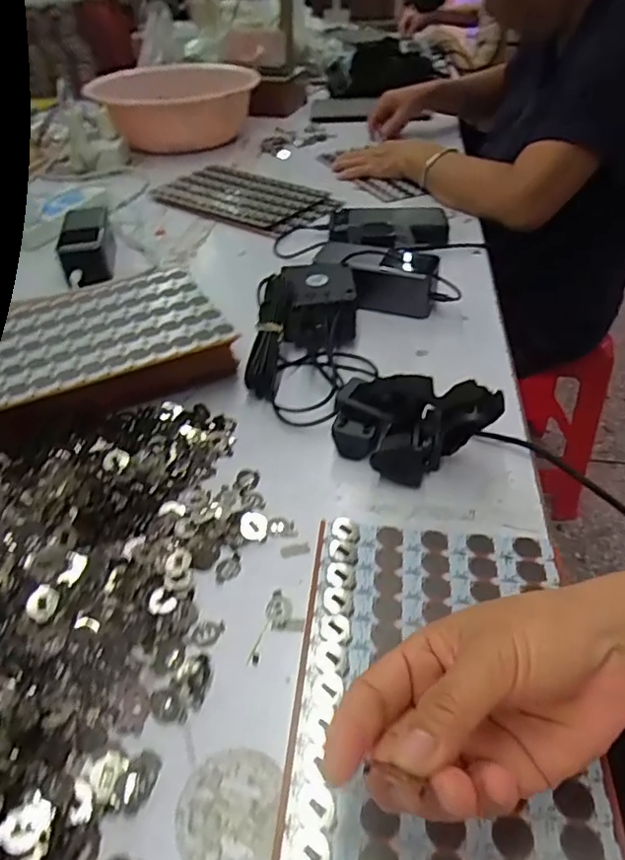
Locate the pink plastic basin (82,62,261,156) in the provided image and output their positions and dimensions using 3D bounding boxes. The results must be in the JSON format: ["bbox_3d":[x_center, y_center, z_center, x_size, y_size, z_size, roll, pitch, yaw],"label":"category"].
[{"bbox_3d":[-0.296,-0.694,1.189,0.309,0.106,0.364,-20,45,-19],"label":"pink plastic basin"}]

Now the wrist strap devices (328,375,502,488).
[{"bbox_3d":[0.069,-0.001,0.418,0.117,0.071,0.056,21,47,24],"label":"wrist strap devices"}]

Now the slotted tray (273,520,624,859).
[{"bbox_3d":[0.067,0.152,0.294,0.153,0.008,0.250,4,42,7],"label":"slotted tray"}]

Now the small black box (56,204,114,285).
[{"bbox_3d":[-0.284,-0.231,0.711,0.056,0.050,0.144,-10,42,-9],"label":"small black box"}]

